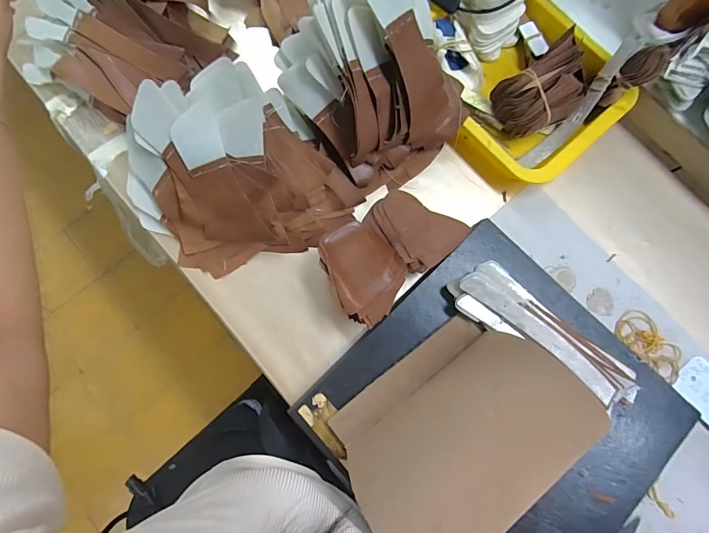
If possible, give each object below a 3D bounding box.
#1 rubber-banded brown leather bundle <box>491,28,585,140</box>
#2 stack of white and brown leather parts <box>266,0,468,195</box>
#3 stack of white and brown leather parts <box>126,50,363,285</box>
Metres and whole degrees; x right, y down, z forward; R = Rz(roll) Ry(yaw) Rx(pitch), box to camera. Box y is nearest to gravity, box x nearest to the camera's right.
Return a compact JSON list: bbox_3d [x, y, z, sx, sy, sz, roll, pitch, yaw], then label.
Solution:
[{"bbox_3d":[0.217,-0.200,0.435,0.094,0.059,0.077,-32,81,-6],"label":"rubber-banded brown leather bundle"},{"bbox_3d":[0.022,-0.205,0.408,0.198,0.155,0.174,35,81,6],"label":"stack of white and brown leather parts"},{"bbox_3d":[-0.134,-0.102,0.419,0.232,0.097,0.190,-25,81,-5],"label":"stack of white and brown leather parts"}]

